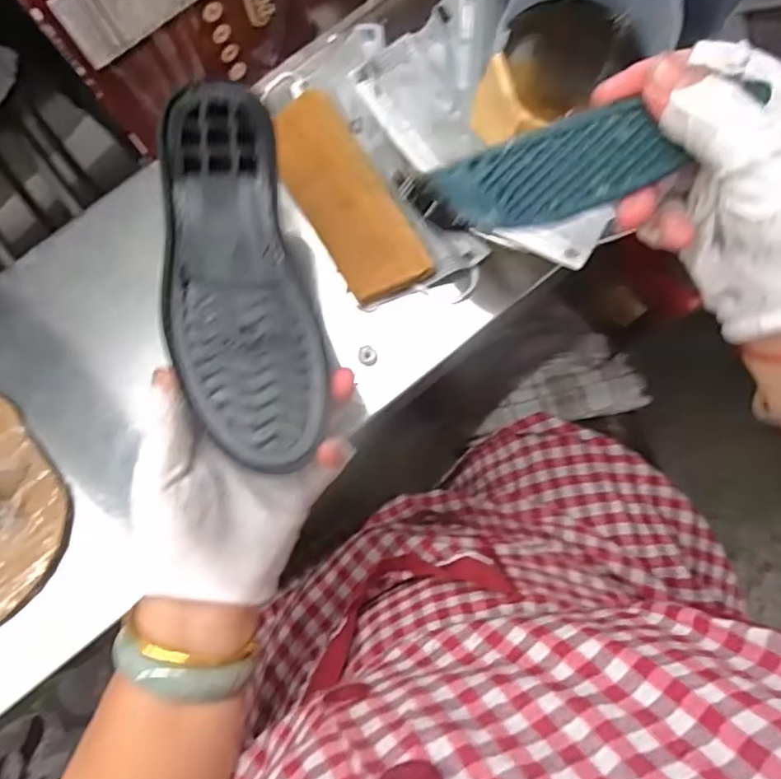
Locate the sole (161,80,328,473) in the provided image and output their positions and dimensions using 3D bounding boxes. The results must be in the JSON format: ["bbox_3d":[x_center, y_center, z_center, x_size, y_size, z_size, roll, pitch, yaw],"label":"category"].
[{"bbox_3d":[-0.078,-0.059,0.299,0.066,0.018,0.191,-11,86,1],"label":"sole"}]

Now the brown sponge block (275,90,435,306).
[{"bbox_3d":[-0.031,-0.128,0.399,0.054,0.014,0.149,-30,81,-2],"label":"brown sponge block"}]

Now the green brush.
[{"bbox_3d":[0.056,-0.082,0.232,0.097,0.007,0.035,-11,81,8],"label":"green brush"}]

